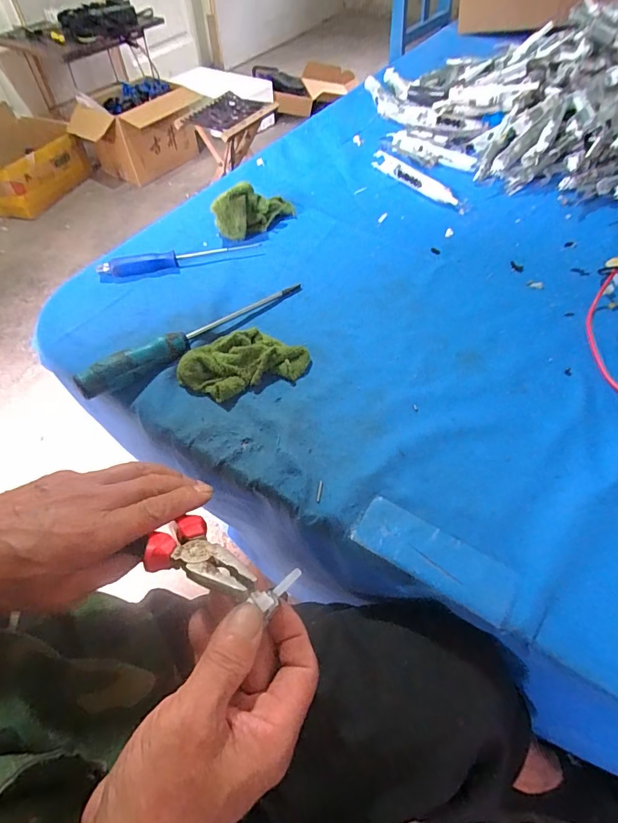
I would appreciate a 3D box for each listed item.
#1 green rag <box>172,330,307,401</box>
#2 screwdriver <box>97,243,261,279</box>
[{"bbox_3d":[-0.063,-0.049,0.412,0.119,0.030,0.062,-17,55,-10],"label":"green rag"},{"bbox_3d":[-0.155,-0.186,0.526,0.190,0.017,0.021,-13,54,-7],"label":"screwdriver"}]

